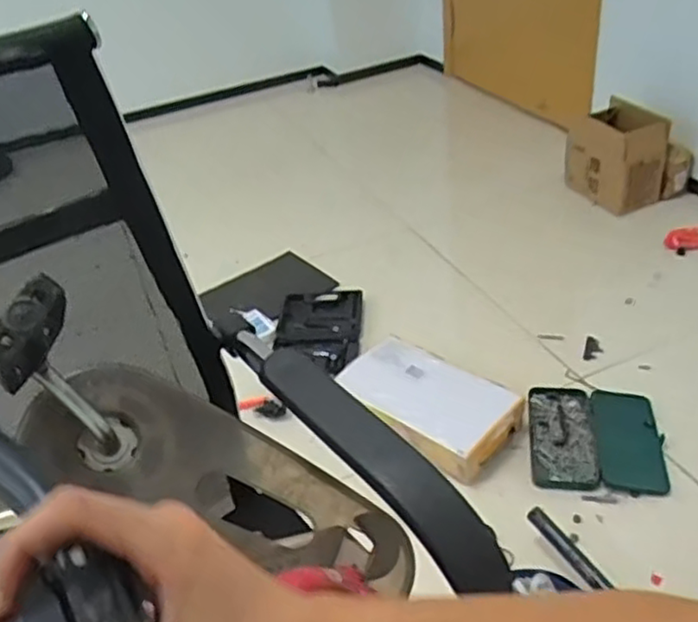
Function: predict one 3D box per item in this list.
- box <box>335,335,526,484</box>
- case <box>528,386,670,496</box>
[{"bbox_3d":[0.151,0.190,1.391,0.355,0.089,0.224,19,43,30],"label":"box"},{"bbox_3d":[0.480,0.248,1.347,0.246,0.035,0.261,1,37,10],"label":"case"}]

